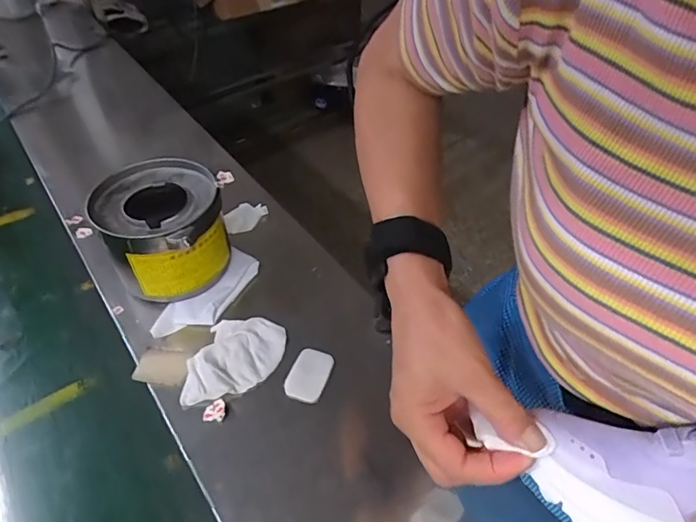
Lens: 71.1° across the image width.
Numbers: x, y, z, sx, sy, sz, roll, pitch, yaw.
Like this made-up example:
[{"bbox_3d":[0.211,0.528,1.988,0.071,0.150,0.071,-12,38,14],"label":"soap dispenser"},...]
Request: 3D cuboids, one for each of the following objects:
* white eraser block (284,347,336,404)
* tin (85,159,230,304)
[{"bbox_3d":[-0.041,0.121,0.523,0.038,0.007,0.059,15,47,12],"label":"white eraser block"},{"bbox_3d":[-0.219,-0.030,0.592,0.134,0.121,0.144,1,46,-1],"label":"tin"}]

